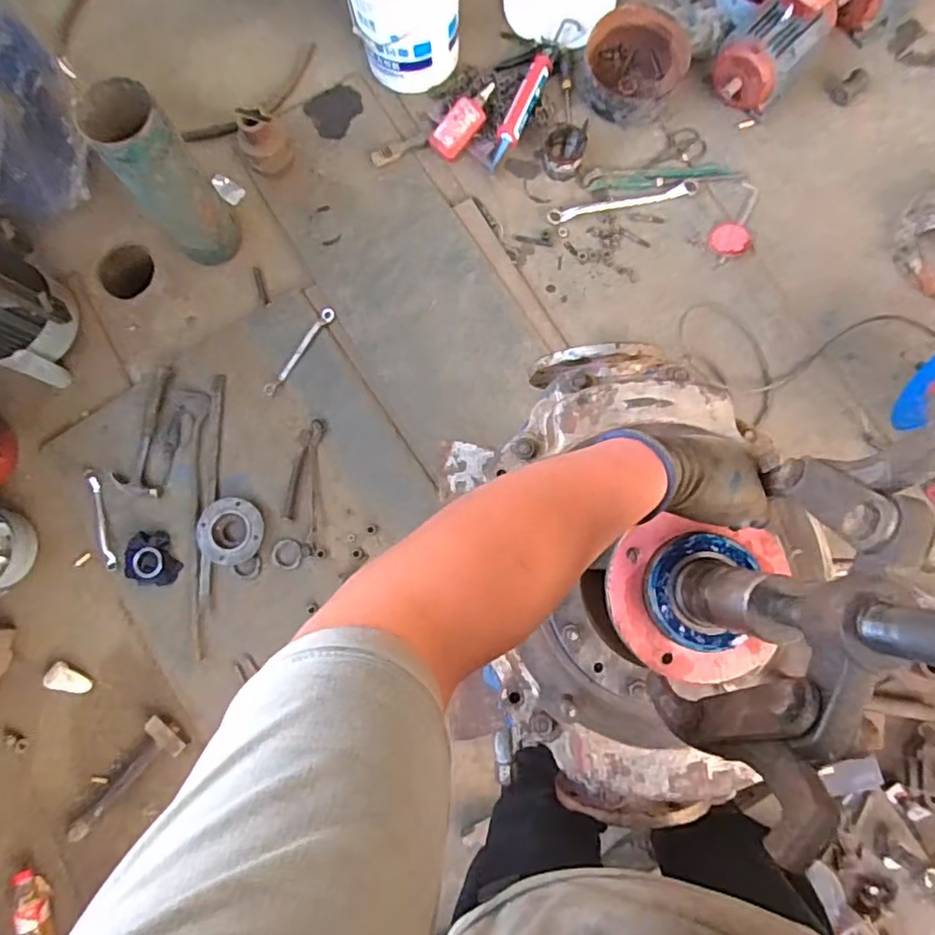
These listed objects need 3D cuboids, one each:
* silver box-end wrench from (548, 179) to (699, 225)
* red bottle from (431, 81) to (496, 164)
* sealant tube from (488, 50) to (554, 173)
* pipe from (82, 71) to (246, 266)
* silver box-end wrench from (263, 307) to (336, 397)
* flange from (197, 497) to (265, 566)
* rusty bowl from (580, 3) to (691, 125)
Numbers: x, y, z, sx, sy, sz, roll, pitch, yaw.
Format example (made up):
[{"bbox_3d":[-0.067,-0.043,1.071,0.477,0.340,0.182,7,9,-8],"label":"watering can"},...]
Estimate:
[{"bbox_3d":[0.400,-0.682,1.546,0.381,0.023,0.043,-11,80,0],"label":"silver box-end wrench"},{"bbox_3d":[-0.007,-0.899,1.552,0.098,0.041,0.216,37,84,8],"label":"red bottle"},{"bbox_3d":[0.137,-0.913,1.542,0.062,0.061,0.292,24,82,6],"label":"sealant tube"},{"bbox_3d":[-0.677,-0.647,1.373,0.162,0.398,0.186,-38,81,-4],"label":"pipe"},{"bbox_3d":[-0.419,-0.288,1.493,0.033,0.011,0.267,36,84,6],"label":"silver box-end wrench"},{"bbox_3d":[-0.556,0.149,1.417,0.148,0.040,0.153,0,80,2],"label":"flange"},{"bbox_3d":[0.414,-1.027,1.542,0.251,0.119,0.233,0,80,2],"label":"rusty bowl"}]

